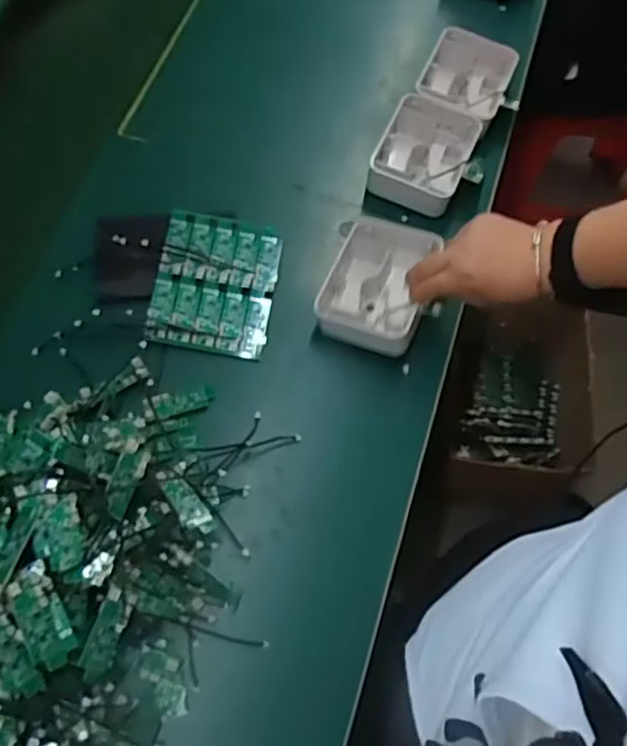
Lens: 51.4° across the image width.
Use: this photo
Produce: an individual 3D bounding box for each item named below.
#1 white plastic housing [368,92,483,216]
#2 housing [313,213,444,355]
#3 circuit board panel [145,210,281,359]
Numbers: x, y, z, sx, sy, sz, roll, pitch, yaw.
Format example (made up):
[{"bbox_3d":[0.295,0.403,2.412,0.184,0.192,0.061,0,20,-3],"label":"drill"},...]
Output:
[{"bbox_3d":[0.127,-0.252,0.759,0.102,0.042,0.138,24,68,9],"label":"white plastic housing"},{"bbox_3d":[0.064,-0.089,0.666,0.099,0.056,0.132,18,67,6],"label":"housing"},{"bbox_3d":[-0.101,-0.095,0.677,0.120,0.011,0.147,10,75,-5],"label":"circuit board panel"}]

